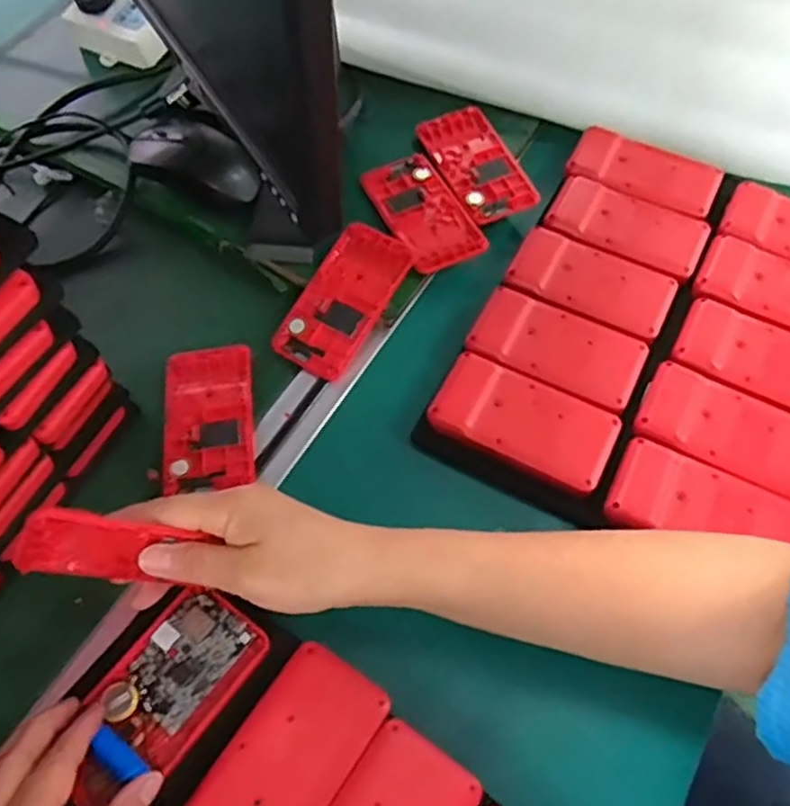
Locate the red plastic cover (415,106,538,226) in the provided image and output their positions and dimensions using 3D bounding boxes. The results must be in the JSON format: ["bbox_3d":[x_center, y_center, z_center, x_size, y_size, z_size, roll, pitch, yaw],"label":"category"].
[{"bbox_3d":[0.069,-0.200,0.588,0.063,0.008,0.115,-21,66,-9],"label":"red plastic cover"}]

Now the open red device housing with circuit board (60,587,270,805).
[{"bbox_3d":[-0.134,0.167,0.391,0.064,0.013,0.128,35,67,15],"label":"open red device housing with circuit board"}]

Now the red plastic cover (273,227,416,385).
[{"bbox_3d":[-0.039,-0.077,0.531,0.062,0.016,0.118,27,78,13],"label":"red plastic cover"}]

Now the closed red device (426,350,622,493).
[{"bbox_3d":[0.087,0.017,0.484,0.118,0.033,0.062,25,64,14],"label":"closed red device"}]

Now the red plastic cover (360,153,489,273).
[{"bbox_3d":[0.023,-0.155,0.566,0.064,0.009,0.119,-20,62,-13],"label":"red plastic cover"}]

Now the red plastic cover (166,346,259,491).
[{"bbox_3d":[-0.132,0.008,0.499,0.061,0.008,0.107,-7,61,-4],"label":"red plastic cover"}]

